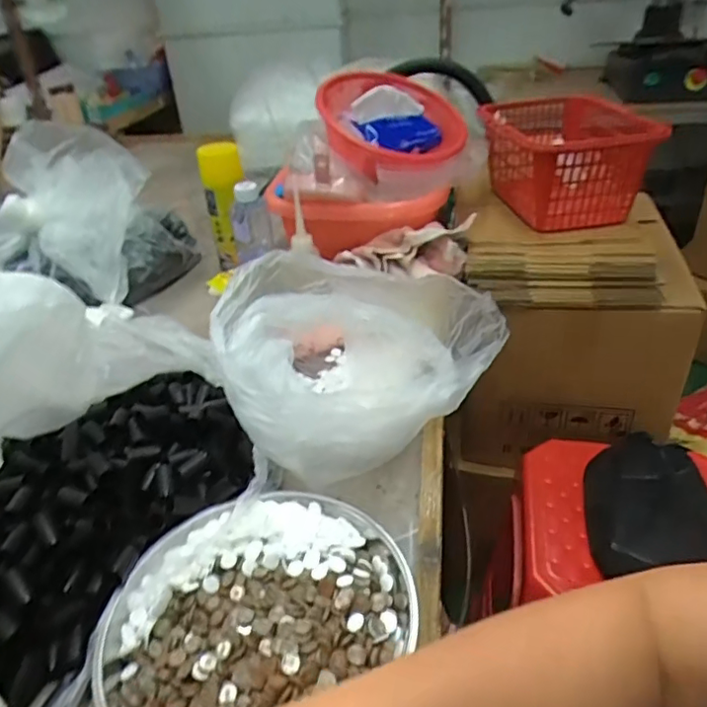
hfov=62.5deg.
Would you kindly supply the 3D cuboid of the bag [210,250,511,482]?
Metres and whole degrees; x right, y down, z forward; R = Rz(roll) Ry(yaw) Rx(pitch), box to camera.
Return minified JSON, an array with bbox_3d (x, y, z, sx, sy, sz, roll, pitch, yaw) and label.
[{"bbox_3d":[-0.009,-0.006,0.618,0.267,0.158,0.230,-19,37,-20],"label":"bag"}]

